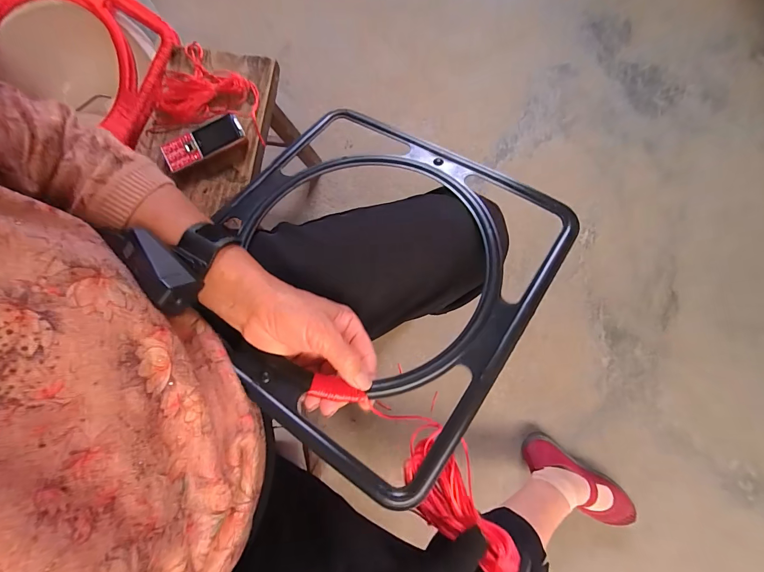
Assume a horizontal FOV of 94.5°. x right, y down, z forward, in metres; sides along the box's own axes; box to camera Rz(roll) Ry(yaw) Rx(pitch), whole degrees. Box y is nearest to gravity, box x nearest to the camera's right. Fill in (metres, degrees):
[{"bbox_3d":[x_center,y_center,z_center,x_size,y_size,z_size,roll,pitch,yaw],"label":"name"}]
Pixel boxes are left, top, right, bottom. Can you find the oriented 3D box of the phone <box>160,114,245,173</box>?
[{"bbox_3d":[-0.287,-0.231,0.571,0.129,0.012,0.053,-30,81,-6],"label":"phone"}]

